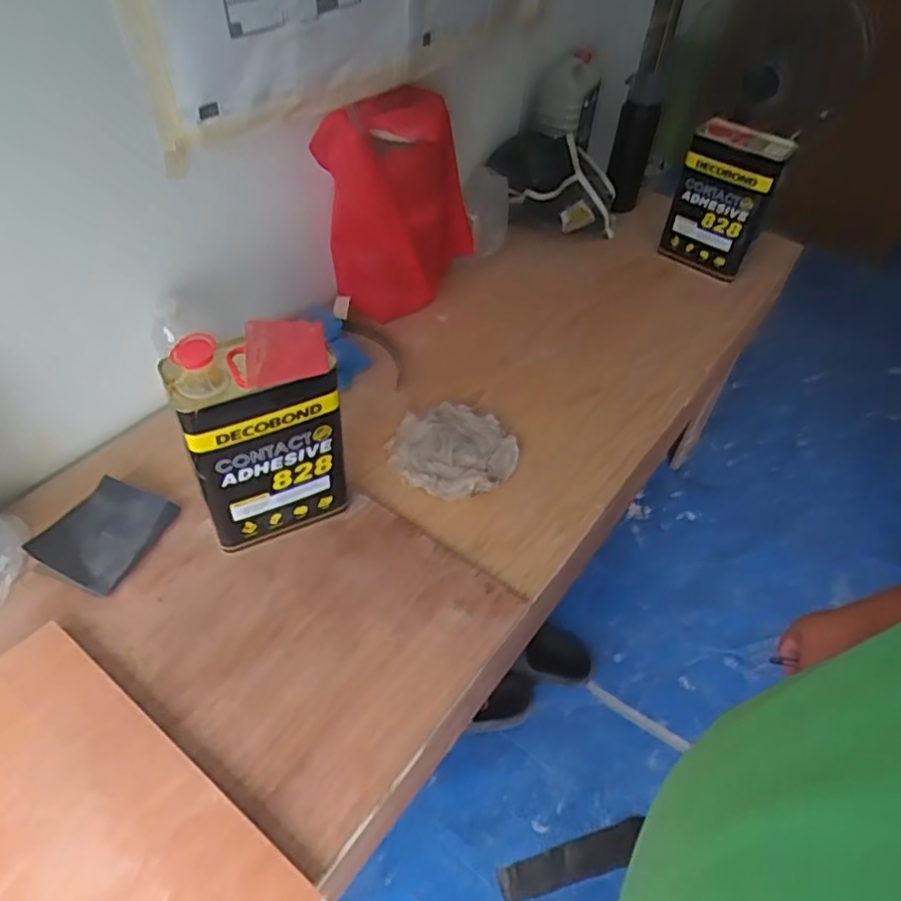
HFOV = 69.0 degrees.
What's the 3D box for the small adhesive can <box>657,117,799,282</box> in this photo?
[{"bbox_3d":[0.502,-0.463,1.224,0.173,0.240,0.088,34,54,24],"label":"small adhesive can"}]

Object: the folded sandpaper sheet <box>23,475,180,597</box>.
[{"bbox_3d":[-0.419,0.099,0.799,0.116,0.028,0.137,19,49,12],"label":"folded sandpaper sheet"}]

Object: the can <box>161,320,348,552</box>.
[{"bbox_3d":[-0.218,-0.011,0.757,0.170,0.272,0.090,-19,52,-20],"label":"can"}]

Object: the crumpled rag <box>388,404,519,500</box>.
[{"bbox_3d":[0.006,-0.005,0.945,0.175,0.022,0.163,16,49,10],"label":"crumpled rag"}]

